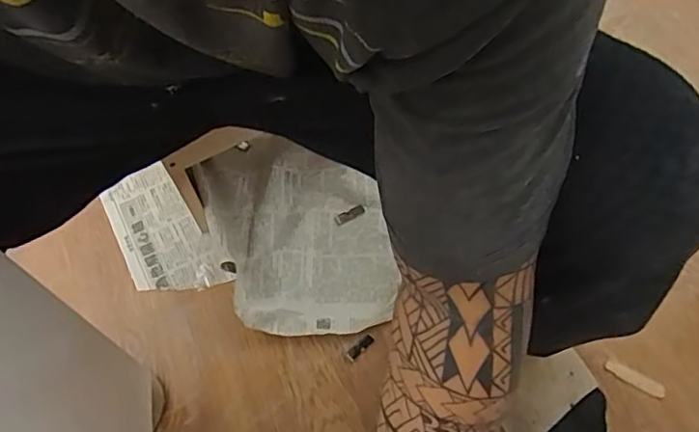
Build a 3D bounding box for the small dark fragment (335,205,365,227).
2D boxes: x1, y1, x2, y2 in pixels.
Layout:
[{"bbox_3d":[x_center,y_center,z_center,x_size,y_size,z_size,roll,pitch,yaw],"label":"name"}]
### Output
[{"bbox_3d":[0.000,-0.001,0.871,0.047,0.006,0.016,-27,73,-7],"label":"small dark fragment"}]

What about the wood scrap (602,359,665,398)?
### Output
[{"bbox_3d":[0.361,0.205,0.733,0.073,0.007,0.017,30,75,11],"label":"wood scrap"}]

